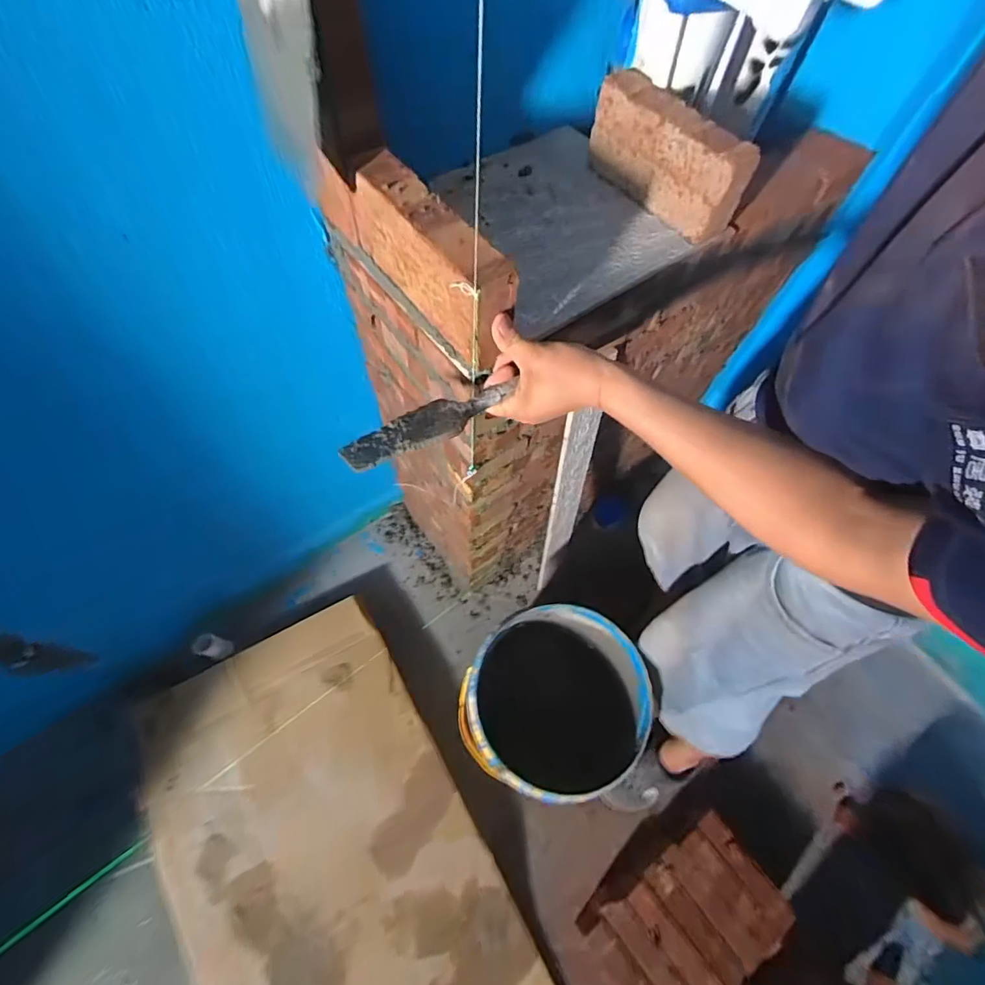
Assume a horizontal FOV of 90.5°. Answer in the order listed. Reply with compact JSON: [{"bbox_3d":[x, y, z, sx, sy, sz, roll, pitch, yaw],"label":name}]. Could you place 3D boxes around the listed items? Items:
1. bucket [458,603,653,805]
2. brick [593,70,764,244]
[{"bbox_3d":[0.110,0.420,0.994,0.339,0.326,0.302,-28,69,-16],"label":"bucket"},{"bbox_3d":[0.217,-0.415,0.607,0.052,0.101,0.219,-33,71,-18],"label":"brick"}]

